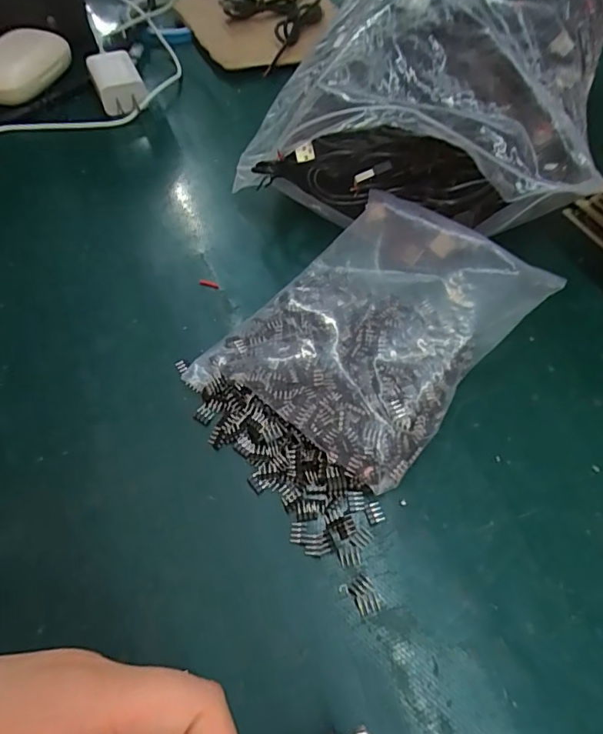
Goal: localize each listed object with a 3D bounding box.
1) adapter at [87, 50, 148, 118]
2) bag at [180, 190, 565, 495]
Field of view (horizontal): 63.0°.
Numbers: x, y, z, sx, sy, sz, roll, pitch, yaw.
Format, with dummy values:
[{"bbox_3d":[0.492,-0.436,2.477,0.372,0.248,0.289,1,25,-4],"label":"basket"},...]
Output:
[{"bbox_3d":[-0.152,-0.236,0.408,0.038,0.026,0.056,-18,59,-14],"label":"adapter"},{"bbox_3d":[0.040,-0.023,0.275,0.123,0.039,0.173,37,62,20],"label":"bag"}]

